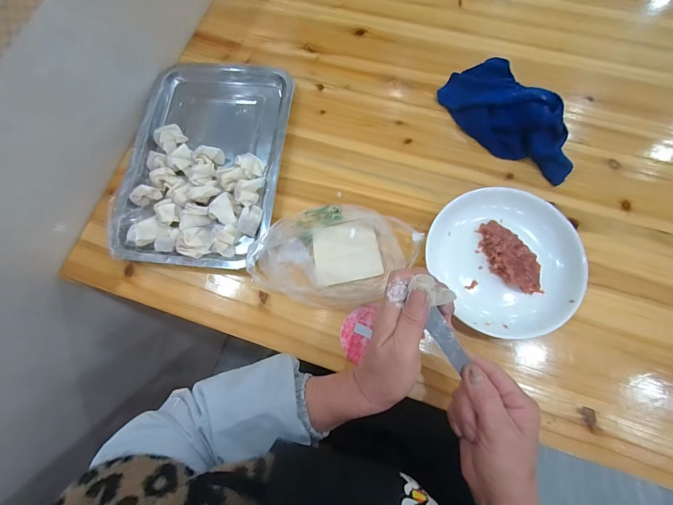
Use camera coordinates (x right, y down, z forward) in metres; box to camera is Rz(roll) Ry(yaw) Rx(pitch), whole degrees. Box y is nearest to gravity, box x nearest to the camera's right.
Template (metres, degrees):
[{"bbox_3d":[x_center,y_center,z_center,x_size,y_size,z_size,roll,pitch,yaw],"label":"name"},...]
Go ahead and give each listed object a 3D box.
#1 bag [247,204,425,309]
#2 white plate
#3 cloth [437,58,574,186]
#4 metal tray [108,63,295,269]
[{"bbox_3d":[-0.003,0.004,0.399,0.187,0.038,0.119,13,74,5],"label":"bag"},{"bbox_3d":[0.197,0.011,0.392,0.159,0.038,0.172,0,73,2],"label":"white plate"},{"bbox_3d":[0.236,-0.181,0.444,0.101,0.049,0.200,-31,75,-7],"label":"cloth"},{"bbox_3d":[-0.178,-0.135,0.454,0.205,0.025,0.310,6,74,3],"label":"metal tray"}]

